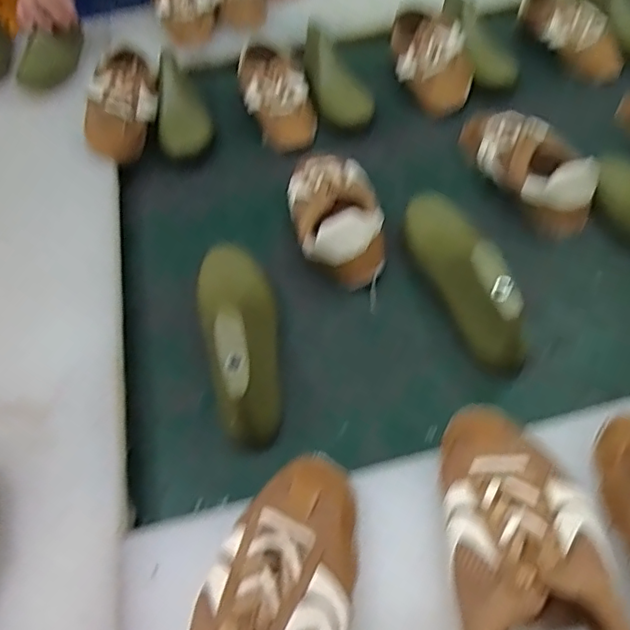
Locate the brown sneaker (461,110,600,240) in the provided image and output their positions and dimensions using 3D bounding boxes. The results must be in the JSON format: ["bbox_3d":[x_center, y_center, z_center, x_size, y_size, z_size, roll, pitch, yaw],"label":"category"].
[{"bbox_3d":[0.267,-0.207,0.756,0.089,0.072,0.251,-14,49,-6],"label":"brown sneaker"}]

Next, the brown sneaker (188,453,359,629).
[{"bbox_3d":[-0.026,0.196,0.372,0.091,0.080,0.229,16,46,19],"label":"brown sneaker"}]

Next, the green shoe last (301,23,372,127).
[{"bbox_3d":[0.033,-0.392,0.951,0.089,0.088,0.226,-10,48,-2],"label":"green shoe last"}]

